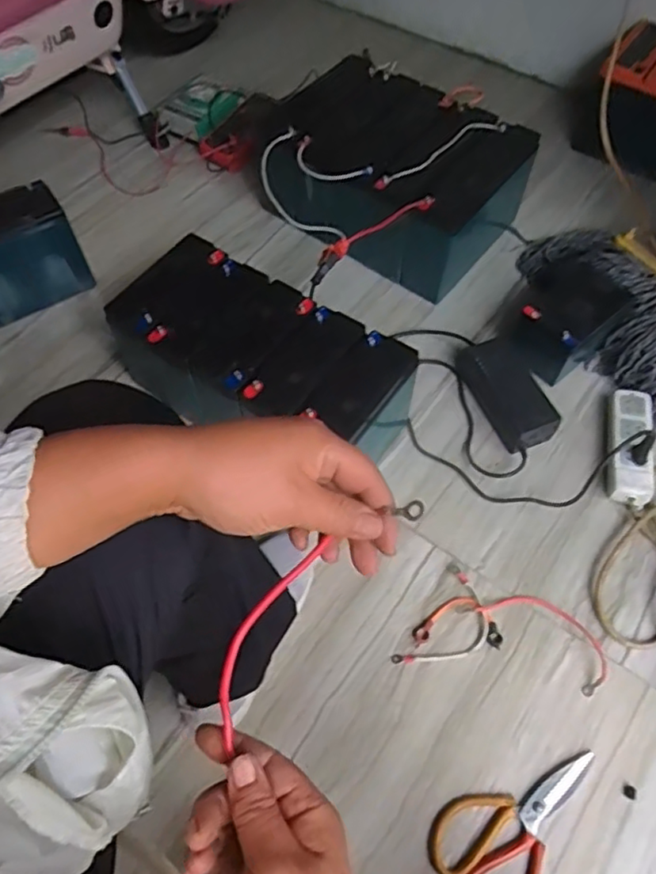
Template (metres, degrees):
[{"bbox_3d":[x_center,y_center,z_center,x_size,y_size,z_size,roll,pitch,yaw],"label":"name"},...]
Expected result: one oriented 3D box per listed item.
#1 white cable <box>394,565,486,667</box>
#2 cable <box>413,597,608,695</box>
[{"bbox_3d":[0.152,0.235,0.760,0.081,0.006,0.148,31,66,18],"label":"white cable"},{"bbox_3d":[0.226,0.237,0.762,0.227,0.010,0.095,14,62,10],"label":"cable"}]

